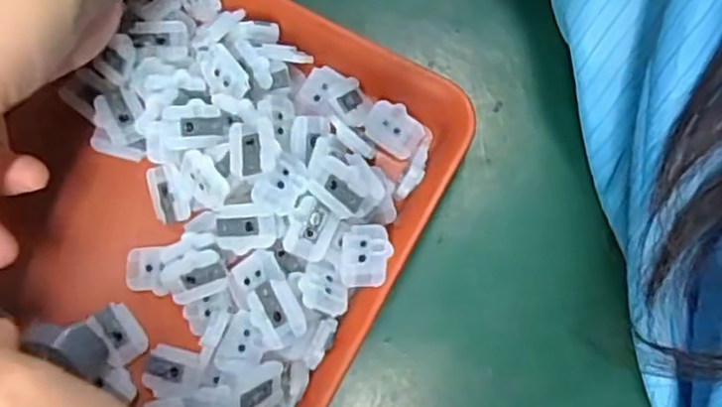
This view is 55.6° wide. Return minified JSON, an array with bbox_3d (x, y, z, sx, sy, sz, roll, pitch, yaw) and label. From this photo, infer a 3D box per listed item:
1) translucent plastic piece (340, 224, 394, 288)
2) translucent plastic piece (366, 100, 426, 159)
[{"bbox_3d":[0.002,0.018,0.234,0.017,0.005,0.021,3,78,2],"label":"translucent plastic piece"},{"bbox_3d":[0.013,-0.029,0.257,0.022,0.006,0.016,35,81,8],"label":"translucent plastic piece"}]

